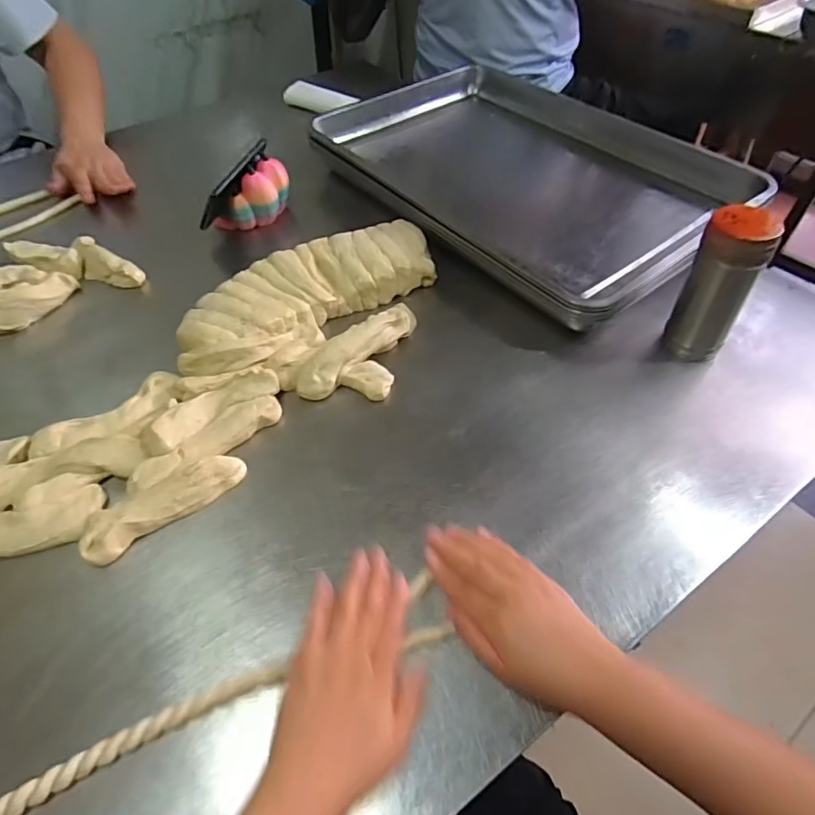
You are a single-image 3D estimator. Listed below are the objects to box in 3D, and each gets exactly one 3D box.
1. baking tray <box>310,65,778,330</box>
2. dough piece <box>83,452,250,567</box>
[{"bbox_3d":[0.168,-0.350,0.773,0.415,0.063,0.582,-30,57,-20],"label":"baking tray"},{"bbox_3d":[-0.209,0.080,0.461,0.136,0.021,0.044,-26,56,-18],"label":"dough piece"}]

